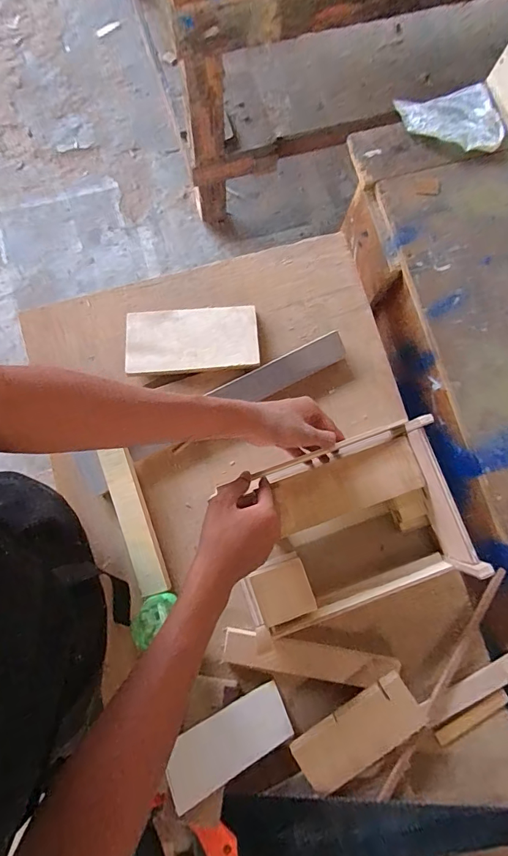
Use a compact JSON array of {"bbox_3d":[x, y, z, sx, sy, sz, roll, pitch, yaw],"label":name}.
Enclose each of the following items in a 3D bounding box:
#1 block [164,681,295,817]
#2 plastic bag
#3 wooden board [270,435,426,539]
[{"bbox_3d":[-0.030,0.399,0.537,0.163,0.009,0.070,-17,70,-26],"label":"block"},{"bbox_3d":[0.327,-0.501,0.694,0.154,0.016,0.131,-20,81,-5],"label":"plastic bag"},{"bbox_3d":[0.120,0.073,0.539,0.187,0.013,0.068,-19,83,-4],"label":"wooden board"}]

